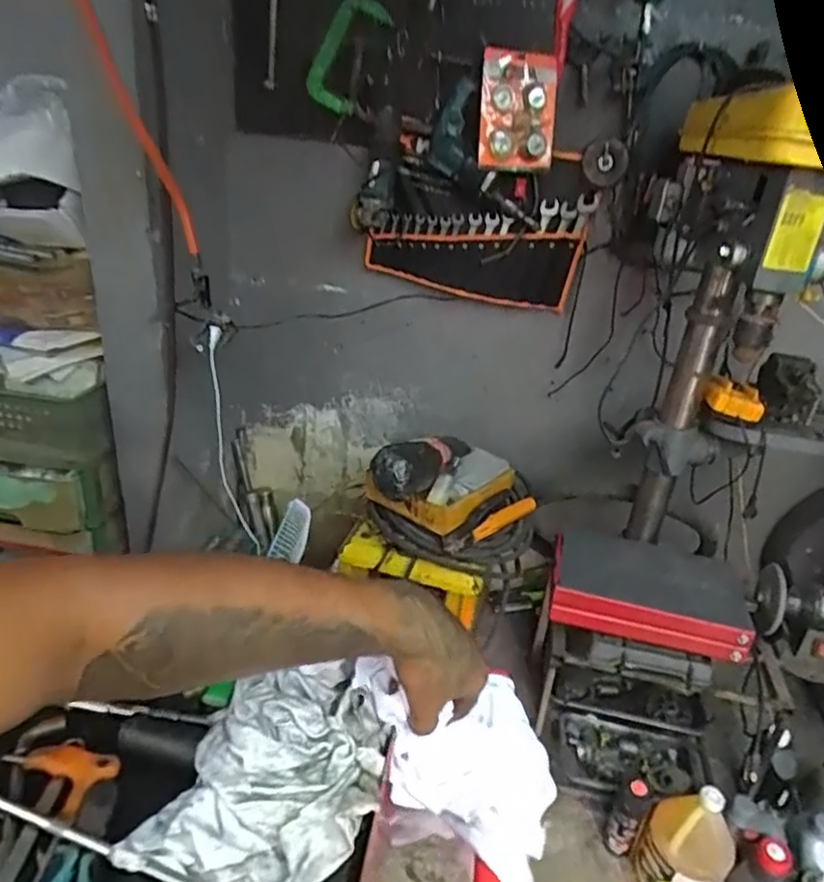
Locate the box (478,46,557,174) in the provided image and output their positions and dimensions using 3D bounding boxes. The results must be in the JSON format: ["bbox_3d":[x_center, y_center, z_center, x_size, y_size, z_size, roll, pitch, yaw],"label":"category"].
[{"bbox_3d":[0.220,-0.677,1.322,0.167,0.222,0.027,-5,29,-11],"label":"box"}]

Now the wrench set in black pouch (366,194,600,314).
[{"bbox_3d":[0.153,-0.433,1.540,0.514,0.251,0.035,1,40,15],"label":"wrench set in black pouch"}]

